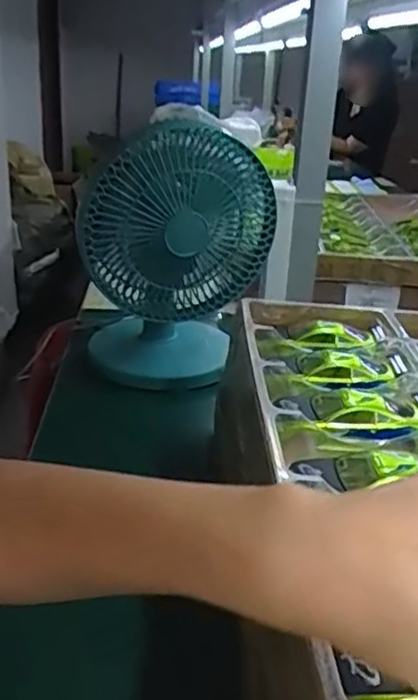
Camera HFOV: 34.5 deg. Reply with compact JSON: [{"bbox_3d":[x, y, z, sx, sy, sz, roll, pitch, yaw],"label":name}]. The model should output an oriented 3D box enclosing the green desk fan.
[{"bbox_3d":[-0.036,-0.114,0.822,0.211,0.293,0.149,4,24,1],"label":"green desk fan"}]

